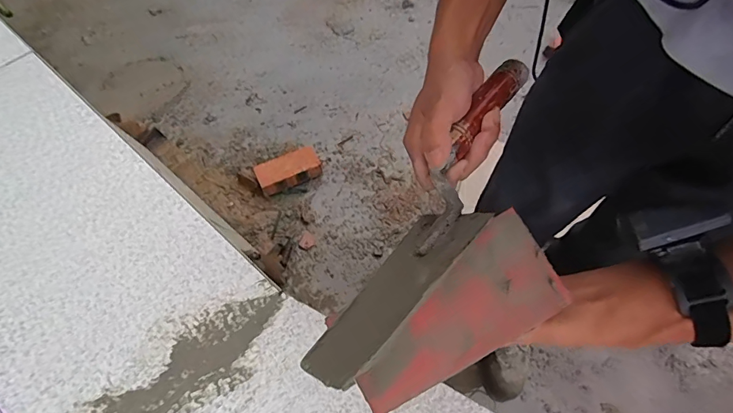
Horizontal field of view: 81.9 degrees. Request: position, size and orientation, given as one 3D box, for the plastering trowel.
[{"bbox_3d":[0.067,0.002,0.365,0.065,0.074,0.332,28,68,13],"label":"plastering trowel"}]

